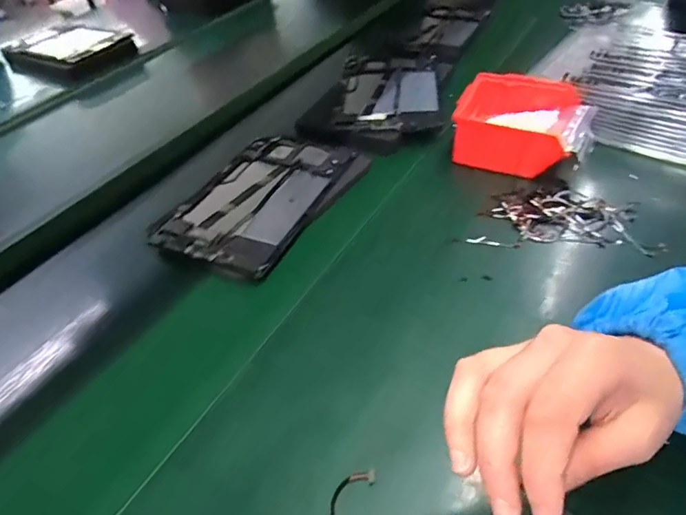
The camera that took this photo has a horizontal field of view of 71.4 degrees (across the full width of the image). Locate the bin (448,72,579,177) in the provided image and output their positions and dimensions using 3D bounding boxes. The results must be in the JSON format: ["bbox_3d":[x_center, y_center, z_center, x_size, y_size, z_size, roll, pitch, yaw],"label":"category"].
[{"bbox_3d":[0.217,-0.168,0.594,0.135,0.064,0.122,16,48,22],"label":"bin"}]

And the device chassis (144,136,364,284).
[{"bbox_3d":[-0.101,-0.078,0.585,0.155,0.024,0.249,15,47,21],"label":"device chassis"}]

